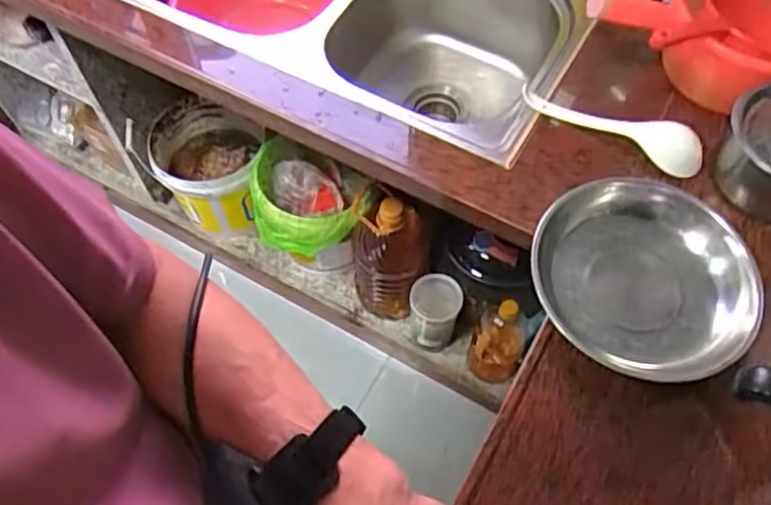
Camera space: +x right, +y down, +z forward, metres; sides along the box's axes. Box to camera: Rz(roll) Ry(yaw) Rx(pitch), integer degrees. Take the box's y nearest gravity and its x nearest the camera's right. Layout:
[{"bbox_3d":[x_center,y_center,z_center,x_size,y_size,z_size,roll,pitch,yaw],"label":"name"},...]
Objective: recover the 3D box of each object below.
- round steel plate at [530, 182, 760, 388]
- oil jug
[{"bbox_3d":[0.275,0.023,0.696,0.213,0.069,0.221,0,60,0],"label":"round steel plate"},{"bbox_3d":[0.009,0.013,1.354,0.145,0.365,0.131,3,60,2],"label":"oil jug"}]

